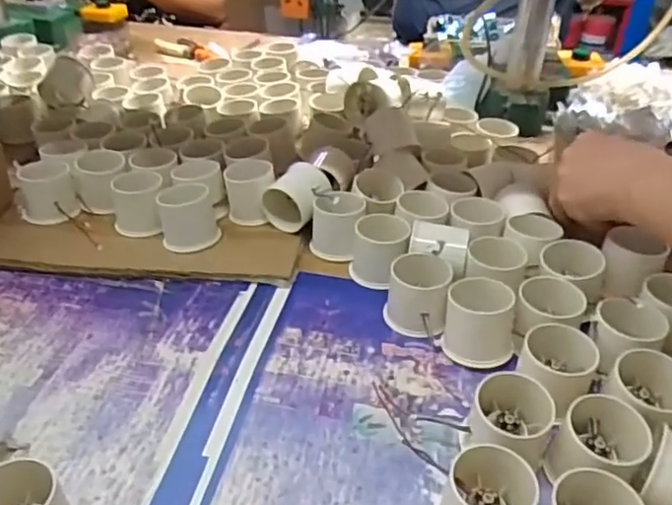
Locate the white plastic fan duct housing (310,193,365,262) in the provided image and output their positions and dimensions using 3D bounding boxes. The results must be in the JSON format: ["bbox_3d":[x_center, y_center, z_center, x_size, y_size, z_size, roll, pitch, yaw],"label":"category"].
[{"bbox_3d":[0.002,-0.024,0.591,0.052,0.052,0.048,0,36,-1],"label":"white plastic fan duct housing"}]

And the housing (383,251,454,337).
[{"bbox_3d":[0.068,0.035,0.515,0.052,0.052,0.056,9,37,11],"label":"housing"}]

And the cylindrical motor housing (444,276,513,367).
[{"bbox_3d":[0.112,0.055,0.478,0.051,0.053,0.041,3,36,3],"label":"cylindrical motor housing"}]

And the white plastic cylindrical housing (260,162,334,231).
[{"bbox_3d":[-0.034,-0.057,0.621,0.053,0.053,0.062,23,41,26],"label":"white plastic cylindrical housing"}]

